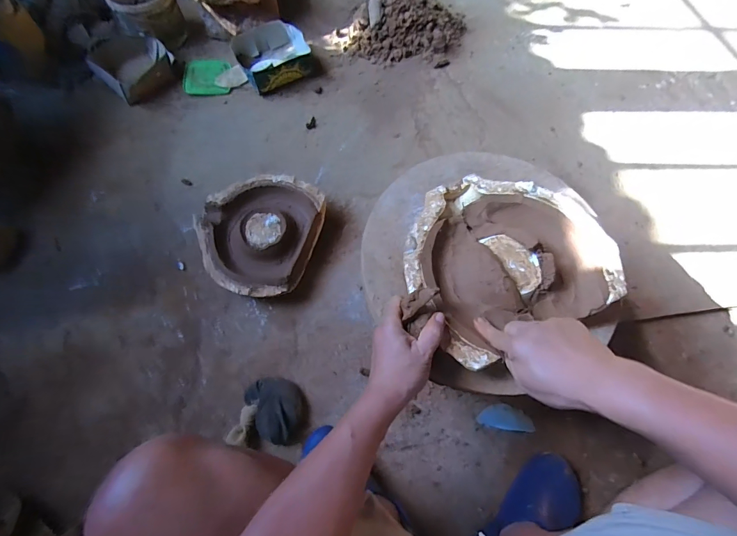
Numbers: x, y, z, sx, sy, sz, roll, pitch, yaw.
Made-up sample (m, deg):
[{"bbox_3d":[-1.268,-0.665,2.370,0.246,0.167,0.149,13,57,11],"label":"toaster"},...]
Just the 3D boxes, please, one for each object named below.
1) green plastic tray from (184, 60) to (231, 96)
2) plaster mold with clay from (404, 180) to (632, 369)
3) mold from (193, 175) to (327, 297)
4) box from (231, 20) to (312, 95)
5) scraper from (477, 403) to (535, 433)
[{"bbox_3d":[-0.492,-0.582,1.100,0.128,0.025,0.128,-6,67,-4],"label":"green plastic tray"},{"bbox_3d":[0.198,-0.002,0.507,0.280,0.063,0.280,0,69,-1],"label":"plaster mold with clay"},{"bbox_3d":[-0.260,-0.078,0.853,0.261,0.083,0.283,1,66,-2],"label":"mold"},{"bbox_3d":[-0.290,-0.648,1.102,0.207,0.070,0.225,-27,70,-13],"label":"box"},{"bbox_3d":[0.289,0.316,0.763,0.124,0.009,0.055,8,45,-12],"label":"scraper"}]

